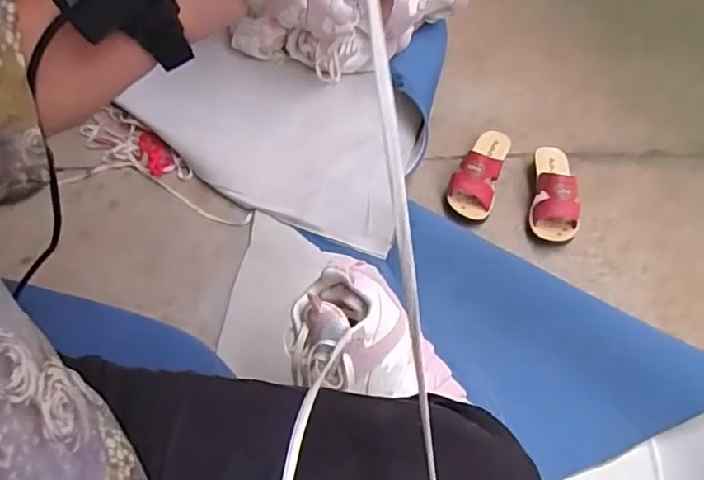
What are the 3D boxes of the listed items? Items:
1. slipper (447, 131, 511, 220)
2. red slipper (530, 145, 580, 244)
[{"bbox_3d":[0.245,-0.137,1.104,0.085,0.070,0.213,19,54,10],"label":"slipper"},{"bbox_3d":[0.380,-0.095,1.073,0.082,0.076,0.212,13,53,5],"label":"red slipper"}]

